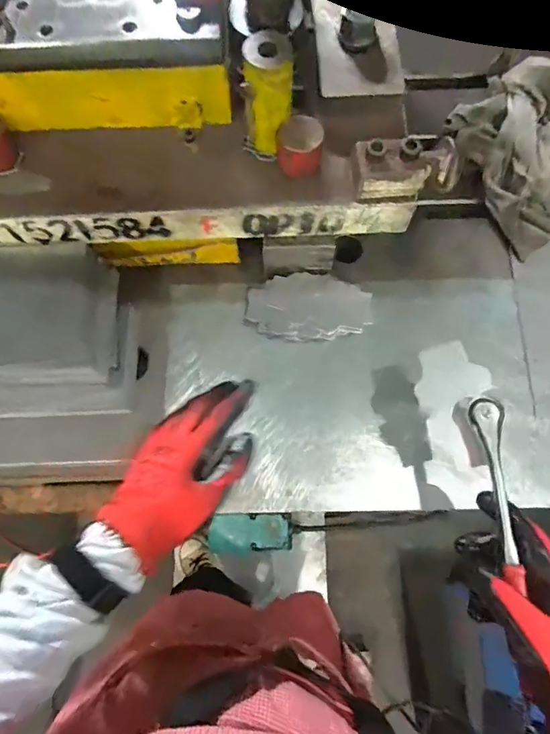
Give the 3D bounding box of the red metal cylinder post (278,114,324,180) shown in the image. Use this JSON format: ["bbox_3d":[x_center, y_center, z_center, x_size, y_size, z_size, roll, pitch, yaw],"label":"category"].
[{"bbox_3d":[0.023,-0.196,0.431,0.039,0.040,0.038,0,72,1],"label":"red metal cylinder post"}]

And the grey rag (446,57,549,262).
[{"bbox_3d":[0.321,-0.259,0.569,0.182,0.079,0.194,-25,73,-7],"label":"grey rag"}]

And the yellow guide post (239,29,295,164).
[{"bbox_3d":[-0.006,-0.232,0.424,0.043,0.103,0.038,3,72,2],"label":"yellow guide post"}]

